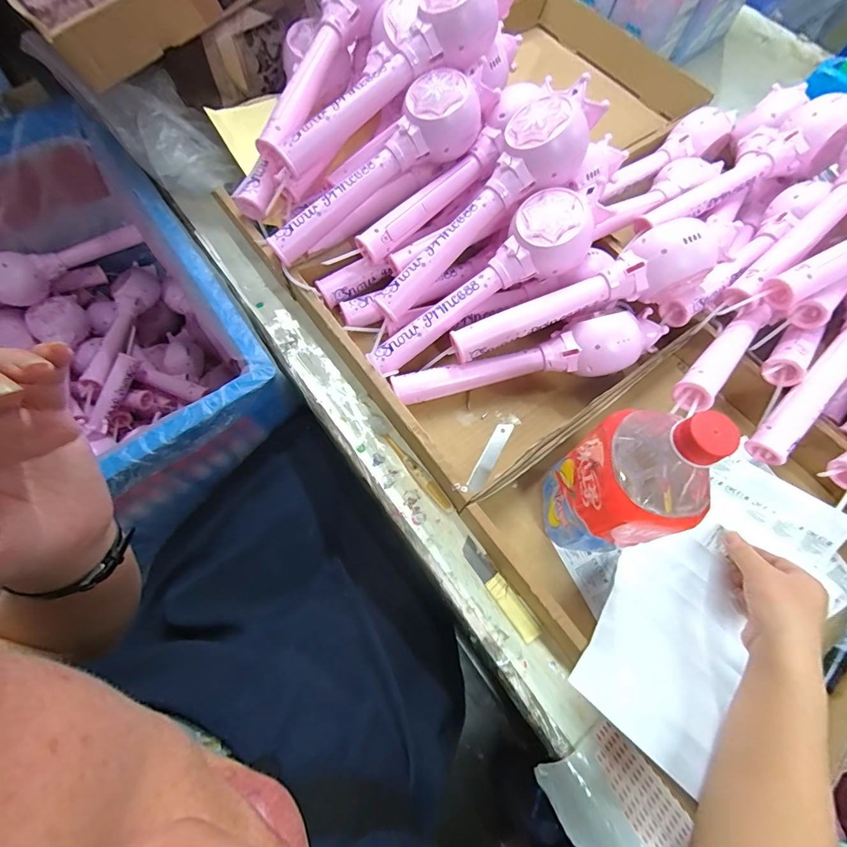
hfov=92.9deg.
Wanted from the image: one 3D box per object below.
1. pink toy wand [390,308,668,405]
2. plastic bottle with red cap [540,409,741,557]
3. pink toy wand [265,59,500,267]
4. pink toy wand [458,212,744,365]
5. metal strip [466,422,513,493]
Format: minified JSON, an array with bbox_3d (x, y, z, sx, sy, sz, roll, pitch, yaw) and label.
[{"bbox_3d":[0.119,-0.074,0.447,0.310,0.055,0.057,-10,69,-6],"label":"pink toy wand"},{"bbox_3d":[0.165,0.050,0.336,0.080,0.215,0.094,-8,69,-5],"label":"plastic bottle with red cap"},{"bbox_3d":[-0.053,-0.299,0.468,0.310,0.057,0.074,-37,73,5],"label":"pink toy wand"},{"bbox_3d":[0.180,-0.141,0.439,0.312,0.069,0.061,-22,70,7],"label":"pink toy wand"},{"bbox_3d":[0.076,0.038,0.455,0.018,0.007,0.093,28,70,9],"label":"metal strip"}]

